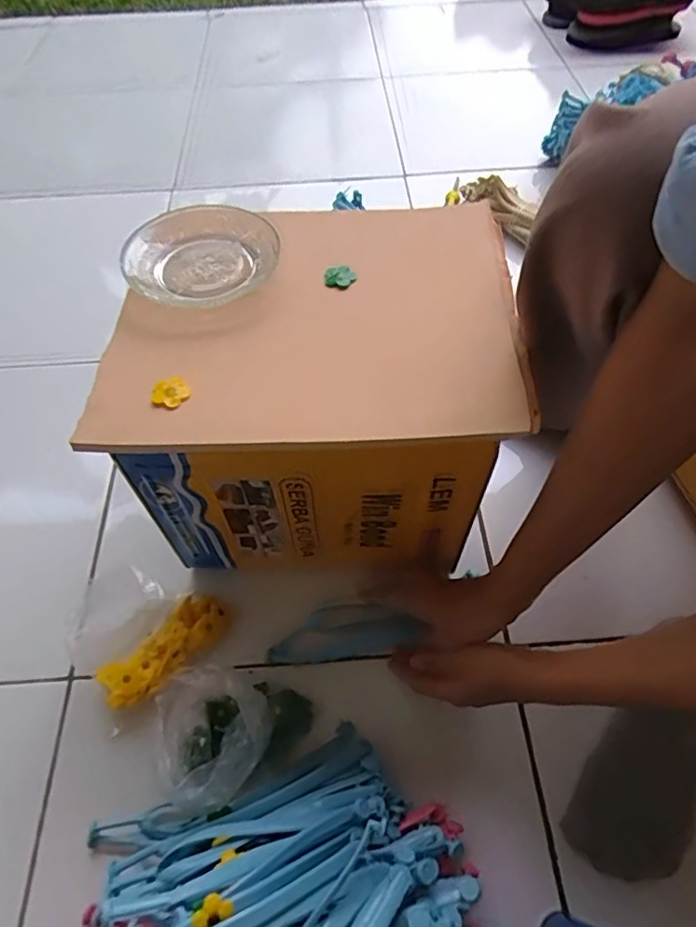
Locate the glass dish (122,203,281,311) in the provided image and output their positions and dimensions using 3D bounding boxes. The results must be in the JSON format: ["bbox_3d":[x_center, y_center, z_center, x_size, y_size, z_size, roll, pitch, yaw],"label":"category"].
[{"bbox_3d":[-0.109,-0.156,0.415,0.109,0.025,0.099,-14,57,-7],"label":"glass dish"}]

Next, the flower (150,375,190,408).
[{"bbox_3d":[-0.114,-0.046,0.349,0.023,0.004,0.023,-26,59,-15],"label":"flower"}]

